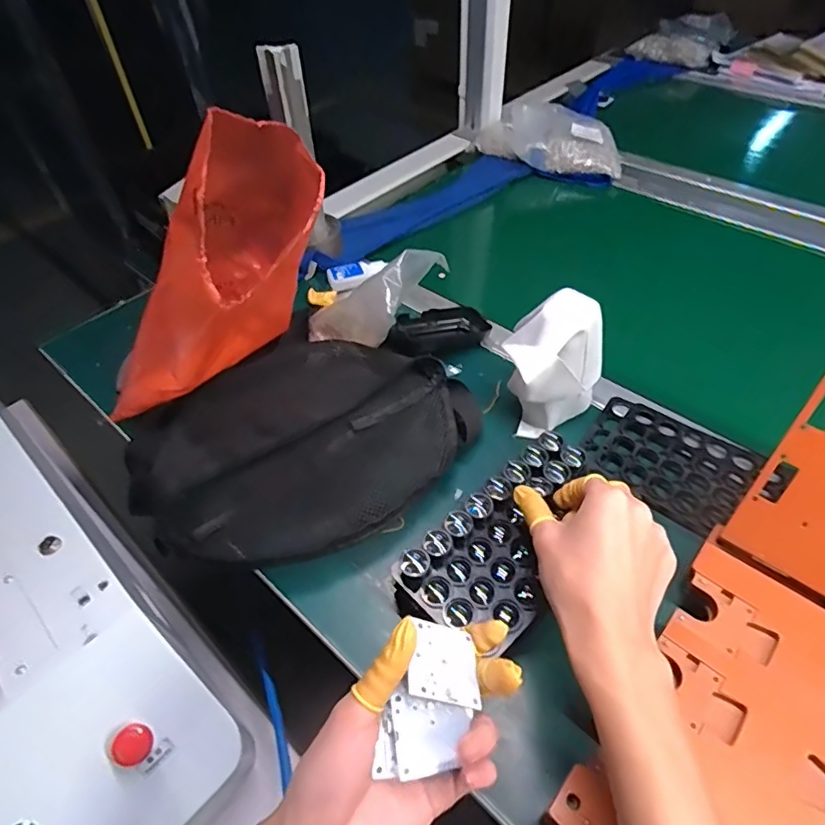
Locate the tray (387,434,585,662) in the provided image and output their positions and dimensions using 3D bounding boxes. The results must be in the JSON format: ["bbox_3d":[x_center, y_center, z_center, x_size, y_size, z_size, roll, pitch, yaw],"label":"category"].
[{"bbox_3d":[0.078,0.092,0.424,0.095,0.026,0.192,32,63,27],"label":"tray"}]

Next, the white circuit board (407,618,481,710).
[{"bbox_3d":[0.017,0.143,0.310,0.043,0.004,0.044,23,36,-21],"label":"white circuit board"}]

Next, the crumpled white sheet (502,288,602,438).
[{"bbox_3d":[0.131,-0.039,0.513,0.083,0.118,0.089,16,51,16],"label":"crumpled white sheet"}]

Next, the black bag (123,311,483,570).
[{"bbox_3d":[-0.109,0.022,0.530,0.305,0.057,0.260,-36,56,-26],"label":"black bag"}]

